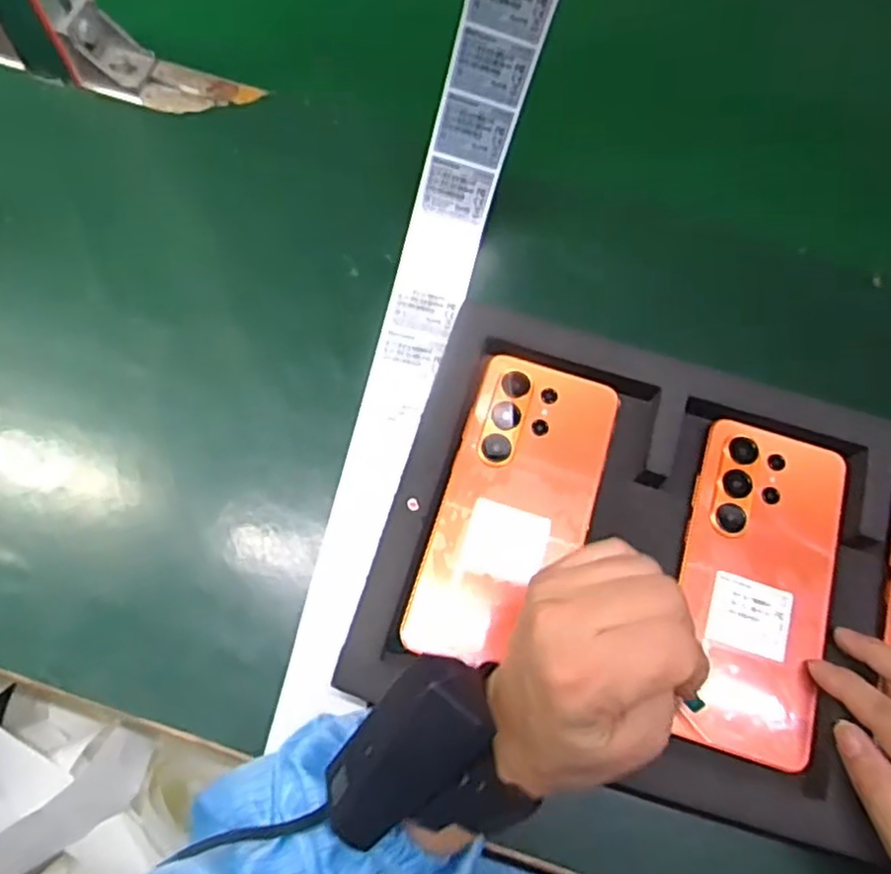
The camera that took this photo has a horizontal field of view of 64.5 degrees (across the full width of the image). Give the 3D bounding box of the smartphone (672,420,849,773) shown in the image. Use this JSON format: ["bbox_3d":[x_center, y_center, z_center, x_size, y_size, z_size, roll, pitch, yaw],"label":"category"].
[{"bbox_3d":[0.164,0.077,0.370,0.078,0.014,0.167,17,74,3],"label":"smartphone"}]

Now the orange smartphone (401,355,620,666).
[{"bbox_3d":[0.038,0.037,0.375,0.077,0.009,0.164,18,70,4],"label":"orange smartphone"}]

